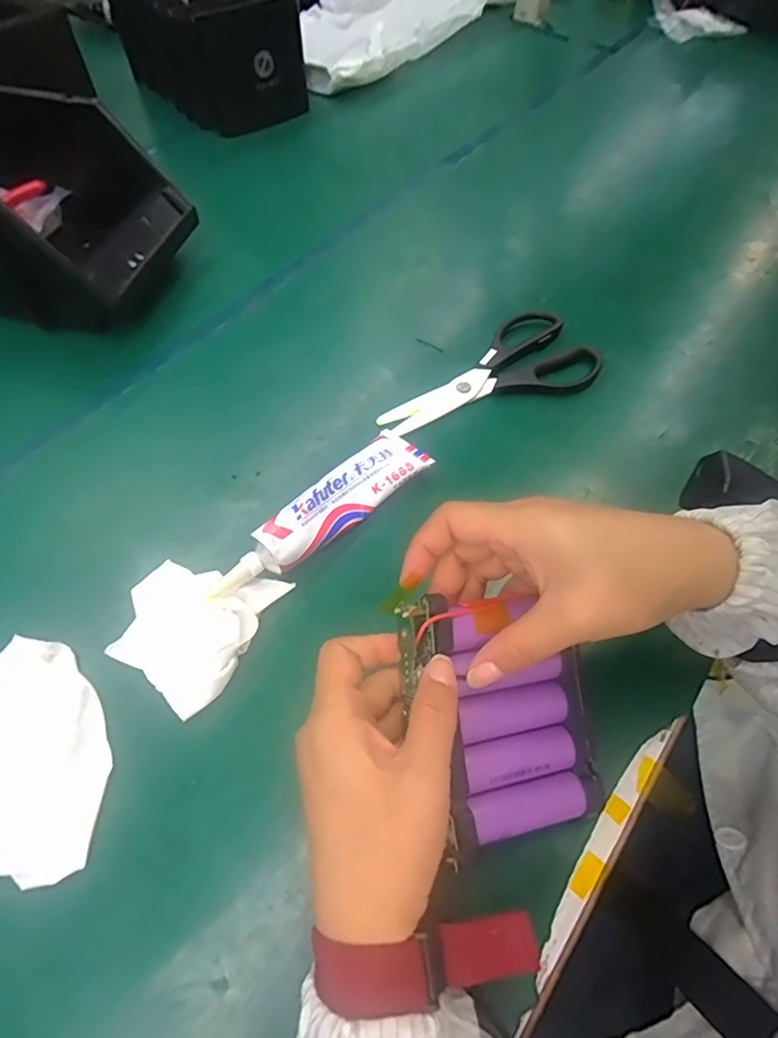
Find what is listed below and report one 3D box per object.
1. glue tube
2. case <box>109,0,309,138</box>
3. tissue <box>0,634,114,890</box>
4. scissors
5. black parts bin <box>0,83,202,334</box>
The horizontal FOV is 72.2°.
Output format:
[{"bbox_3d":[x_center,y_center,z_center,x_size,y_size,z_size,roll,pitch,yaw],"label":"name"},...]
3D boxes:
[{"bbox_3d":[-0.043,-0.005,0.355,0.166,0.030,0.040,-40,67,-21],"label":"glue tube"},{"bbox_3d":[-0.219,-0.581,0.657,0.131,0.110,0.224,-35,66,-20],"label":"case"},{"bbox_3d":[-0.192,0.122,0.285,0.071,0.016,0.126,-15,61,-10],"label":"tissue"},{"bbox_3d":[0.089,-0.105,0.425,0.183,0.015,0.084,-38,66,-21],"label":"scissors"},{"bbox_3d":[-0.325,-0.269,0.462,0.264,0.117,0.164,14,60,7],"label":"black parts bin"}]

